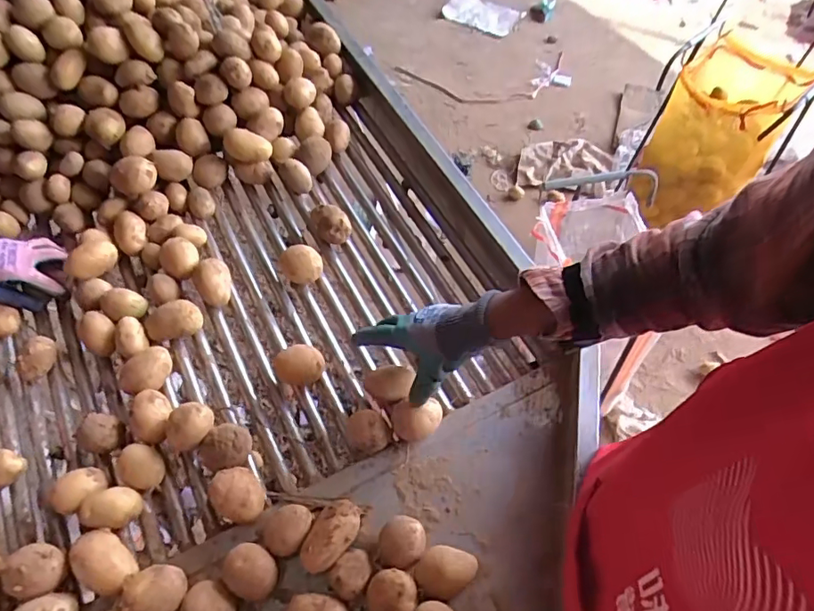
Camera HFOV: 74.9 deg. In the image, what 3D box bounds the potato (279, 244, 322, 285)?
[{"bbox_3d":[-0.146,-0.056,0.740,0.050,0.042,0.046,0,55,0],"label":"potato"}]

